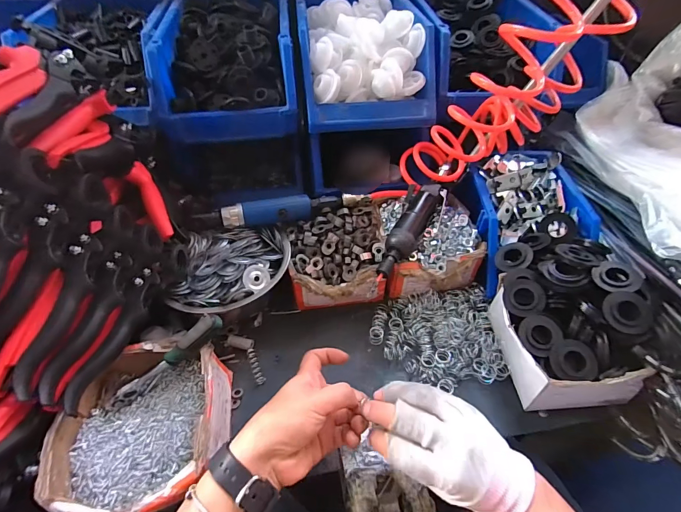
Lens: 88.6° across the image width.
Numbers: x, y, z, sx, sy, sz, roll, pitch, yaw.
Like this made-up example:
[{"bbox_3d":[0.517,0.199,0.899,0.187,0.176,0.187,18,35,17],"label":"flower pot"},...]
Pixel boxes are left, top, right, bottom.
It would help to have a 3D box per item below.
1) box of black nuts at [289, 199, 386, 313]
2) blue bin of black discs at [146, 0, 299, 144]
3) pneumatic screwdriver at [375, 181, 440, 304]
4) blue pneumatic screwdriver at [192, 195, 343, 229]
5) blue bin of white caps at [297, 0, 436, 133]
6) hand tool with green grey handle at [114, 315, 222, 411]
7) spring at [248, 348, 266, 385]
[{"bbox_3d":[-0.003,-0.002,0.519,0.139,0.075,0.160,-4,47,-5],"label":"box of black nuts"},{"bbox_3d":[-0.184,-0.338,0.598,0.200,0.129,0.330,-5,47,-6],"label":"blue bin of black discs"},{"bbox_3d":[0.096,-0.038,0.487,0.040,0.035,0.184,22,50,19],"label":"pneumatic screwdriver"},{"bbox_3d":[-0.096,-0.067,0.503,0.198,0.031,0.028,-14,49,-13],"label":"blue pneumatic screwdriver"},{"bbox_3d":[0.033,-0.356,0.604,0.199,0.109,0.343,-3,47,-4],"label":"blue bin of white caps"},{"bbox_3d":[-0.191,0.115,0.389,0.143,0.035,0.020,-40,53,5],"label":"hand tool with green grey handle"},{"bbox_3d":[-0.108,0.141,0.448,0.011,0.012,0.048,-19,50,-18],"label":"spring"}]

